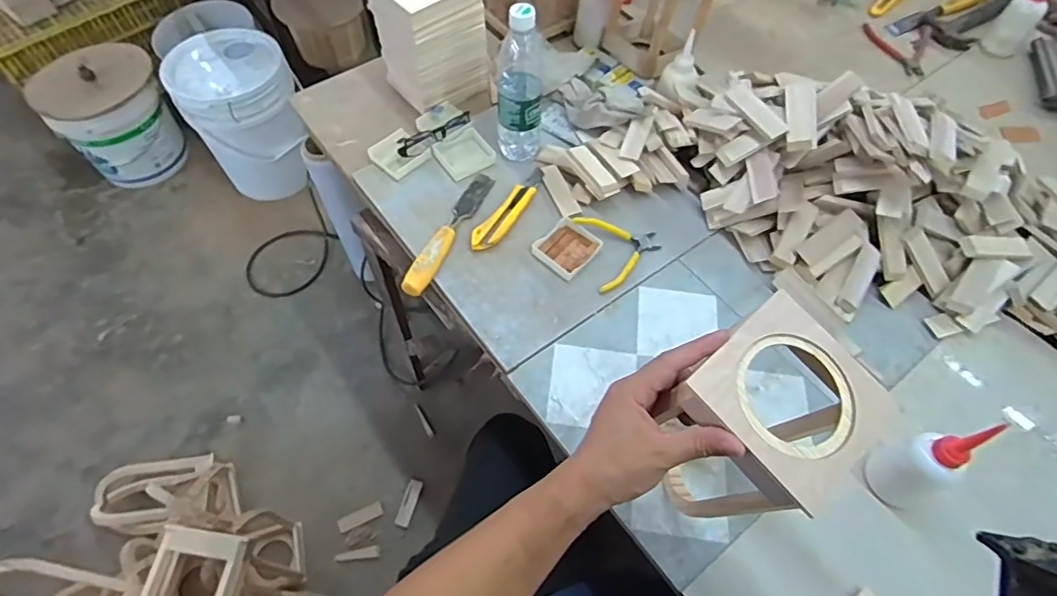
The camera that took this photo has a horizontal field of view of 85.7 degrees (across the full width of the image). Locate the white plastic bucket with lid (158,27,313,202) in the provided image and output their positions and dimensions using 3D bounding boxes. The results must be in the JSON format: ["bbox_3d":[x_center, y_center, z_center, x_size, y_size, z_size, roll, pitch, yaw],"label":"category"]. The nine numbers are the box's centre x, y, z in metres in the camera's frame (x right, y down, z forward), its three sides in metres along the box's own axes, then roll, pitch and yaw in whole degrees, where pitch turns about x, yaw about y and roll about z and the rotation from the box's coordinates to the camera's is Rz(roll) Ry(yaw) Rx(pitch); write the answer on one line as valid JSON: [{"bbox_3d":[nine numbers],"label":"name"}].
[{"bbox_3d":[-0.798,-0.510,1.656,0.292,0.378,0.305,0,58,0],"label":"white plastic bucket with lid"}]

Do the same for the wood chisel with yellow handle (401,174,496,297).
[{"bbox_3d":[-0.109,-0.097,0.802,0.031,0.026,0.232,20,60,11],"label":"wood chisel with yellow handle"}]

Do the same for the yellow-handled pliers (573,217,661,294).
[{"bbox_3d":[0.133,-0.072,0.794,0.110,0.025,0.112,-14,60,-9],"label":"yellow-handled pliers"}]

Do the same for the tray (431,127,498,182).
[{"bbox_3d":[-0.099,-0.223,0.885,0.081,0.016,0.069,-28,63,-17],"label":"tray"}]

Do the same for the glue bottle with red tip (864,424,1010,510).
[{"bbox_3d":[0.405,0.169,0.580,0.054,0.134,0.056,0,58,0],"label":"glue bottle with red tip"}]

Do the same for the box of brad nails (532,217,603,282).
[{"bbox_3d":[0.052,-0.071,0.795,0.073,0.016,0.078,35,64,19],"label":"box of brad nails"}]

